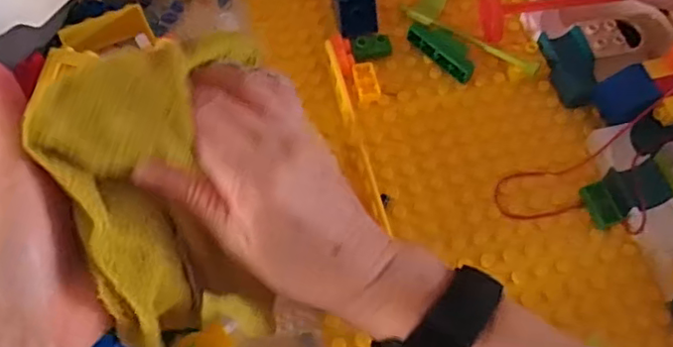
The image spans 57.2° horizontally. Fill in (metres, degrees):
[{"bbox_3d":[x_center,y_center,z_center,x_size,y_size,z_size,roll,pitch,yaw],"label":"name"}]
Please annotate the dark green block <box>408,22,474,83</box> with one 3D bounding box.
[{"bbox_3d":[0.089,-0.102,0.501,0.028,0.017,0.063,-38,69,-21],"label":"dark green block"}]

